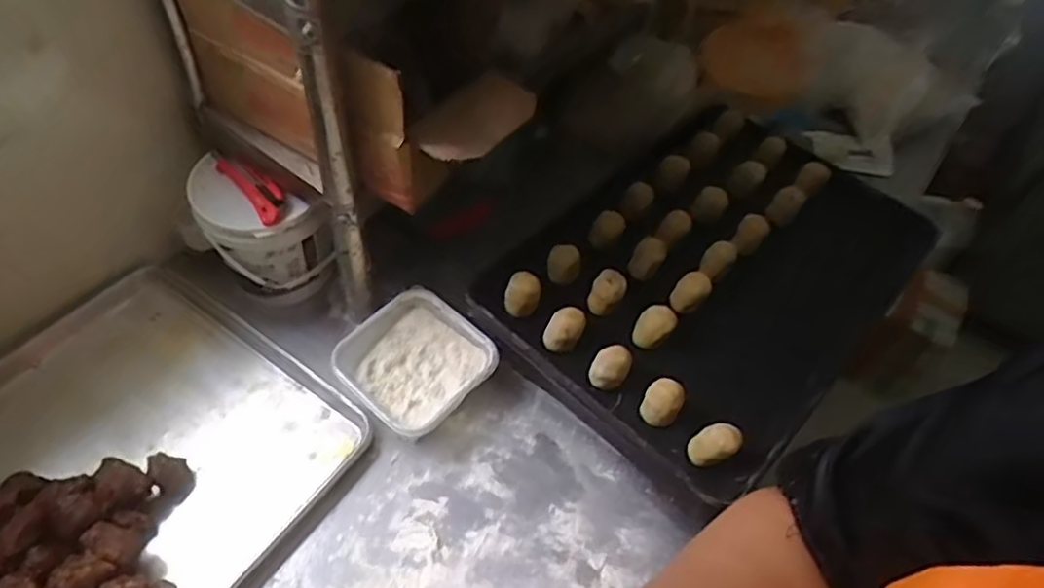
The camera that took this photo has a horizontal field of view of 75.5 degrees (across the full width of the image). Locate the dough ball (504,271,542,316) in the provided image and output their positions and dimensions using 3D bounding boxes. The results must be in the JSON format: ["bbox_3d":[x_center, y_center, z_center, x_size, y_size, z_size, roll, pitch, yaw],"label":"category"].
[{"bbox_3d":[0.001,-0.001,0.839,0.046,0.044,0.037,7,53,-1],"label":"dough ball"}]

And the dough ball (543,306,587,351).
[{"bbox_3d":[0.052,0.041,0.813,0.043,0.038,0.047,3,53,-4],"label":"dough ball"}]

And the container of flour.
[{"bbox_3d":[-0.135,0.086,0.833,0.162,0.058,0.160,38,58,21],"label":"container of flour"}]

